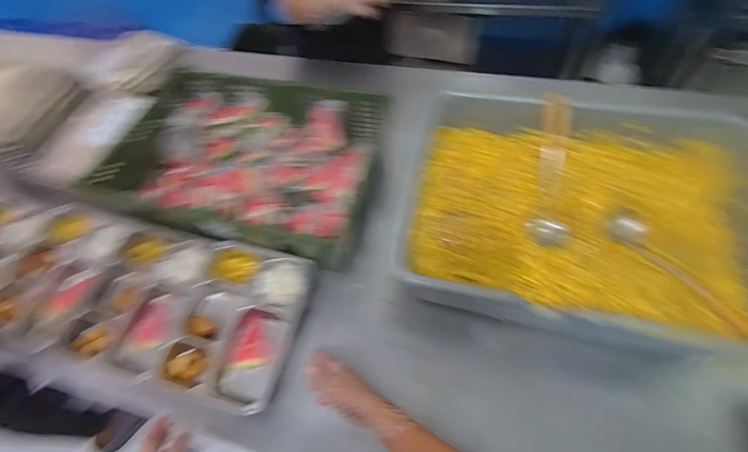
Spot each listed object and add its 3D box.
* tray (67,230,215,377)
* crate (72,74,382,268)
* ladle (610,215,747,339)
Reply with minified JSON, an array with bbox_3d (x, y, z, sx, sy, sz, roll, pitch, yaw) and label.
[{"bbox_3d":[-0.460,0.134,0.701,0.213,0.045,0.264,12,62,5],"label":"tray"},{"bbox_3d":[-0.282,-0.154,0.782,0.569,0.159,0.383,14,62,6],"label":"crate"},{"bbox_3d":[0.498,0.073,0.583,0.062,0.041,0.266,-13,40,-8],"label":"ladle"}]

